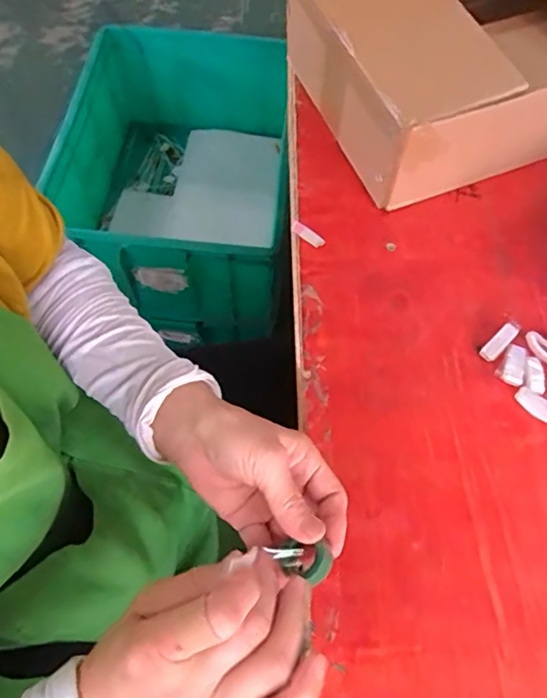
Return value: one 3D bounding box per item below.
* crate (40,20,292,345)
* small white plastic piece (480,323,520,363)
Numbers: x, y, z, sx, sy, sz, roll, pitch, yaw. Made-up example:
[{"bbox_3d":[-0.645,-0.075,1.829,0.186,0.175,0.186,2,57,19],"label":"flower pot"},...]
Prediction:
[{"bbox_3d":[-0.181,-0.352,1.101,0.405,0.231,0.537,10,63,2],"label":"crate"},{"bbox_3d":[0.202,-0.006,0.493,0.041,0.008,0.015,-46,72,-2],"label":"small white plastic piece"}]

